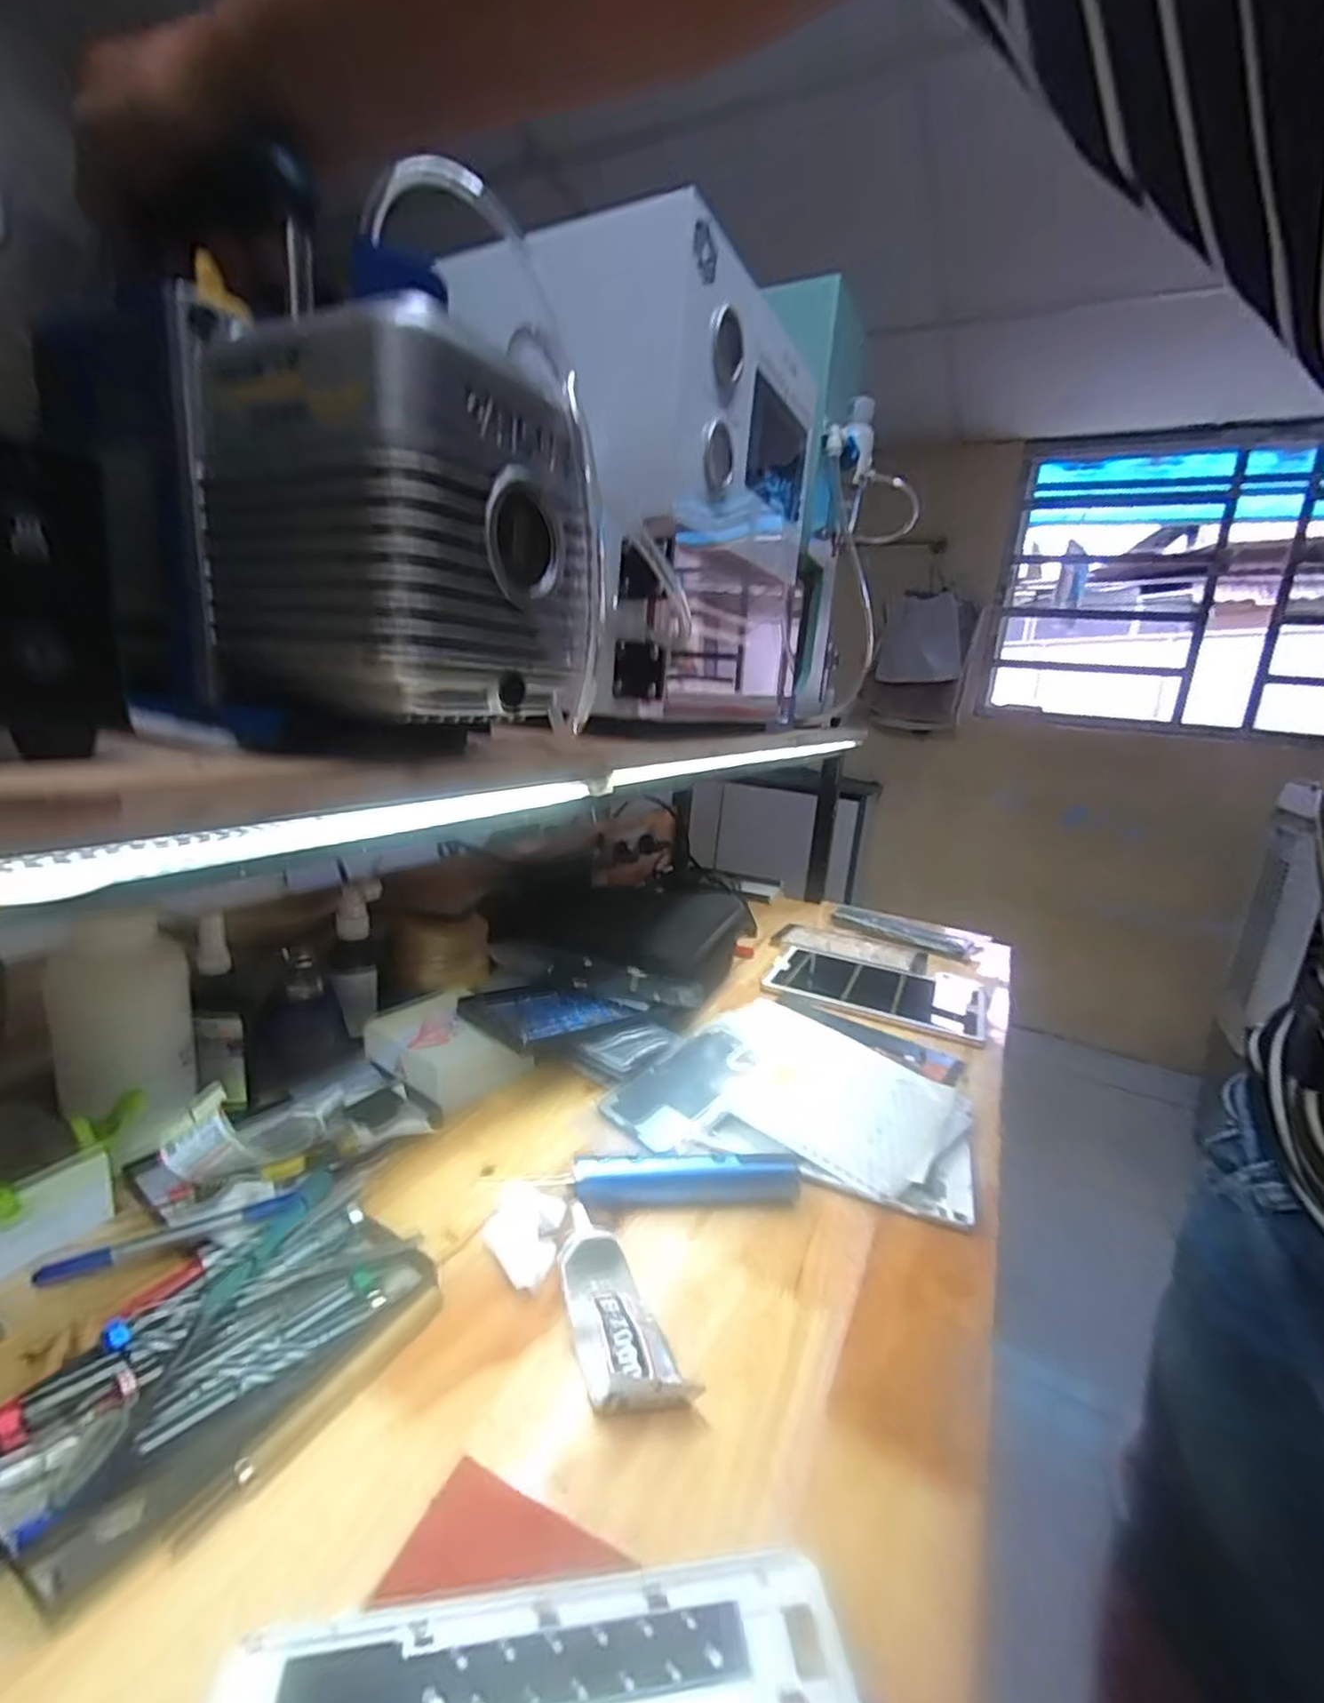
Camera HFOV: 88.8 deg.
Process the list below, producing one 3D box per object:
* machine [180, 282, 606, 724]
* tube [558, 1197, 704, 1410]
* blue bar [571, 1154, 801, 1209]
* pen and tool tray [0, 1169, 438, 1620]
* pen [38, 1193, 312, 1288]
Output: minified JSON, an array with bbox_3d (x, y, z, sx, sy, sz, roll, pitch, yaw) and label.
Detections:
[{"bbox_3d":[-0.103,-0.127,0.275,0.130,0.134,0.100,11,14,21],"label":"machine"},{"bbox_3d":[-0.027,0.245,0.367,0.047,0.027,0.118,0,15,-22],"label":"tube"},{"bbox_3d":[0.018,0.224,0.463,0.152,0.024,0.025,3,14,-8],"label":"blue bar"},{"bbox_3d":[-0.208,0.236,0.330,0.117,0.028,0.177,13,15,29],"label":"pen and tool tray"},{"bbox_3d":[-0.276,0.216,0.380,0.131,0.013,0.011,-11,19,-14],"label":"pen"}]

